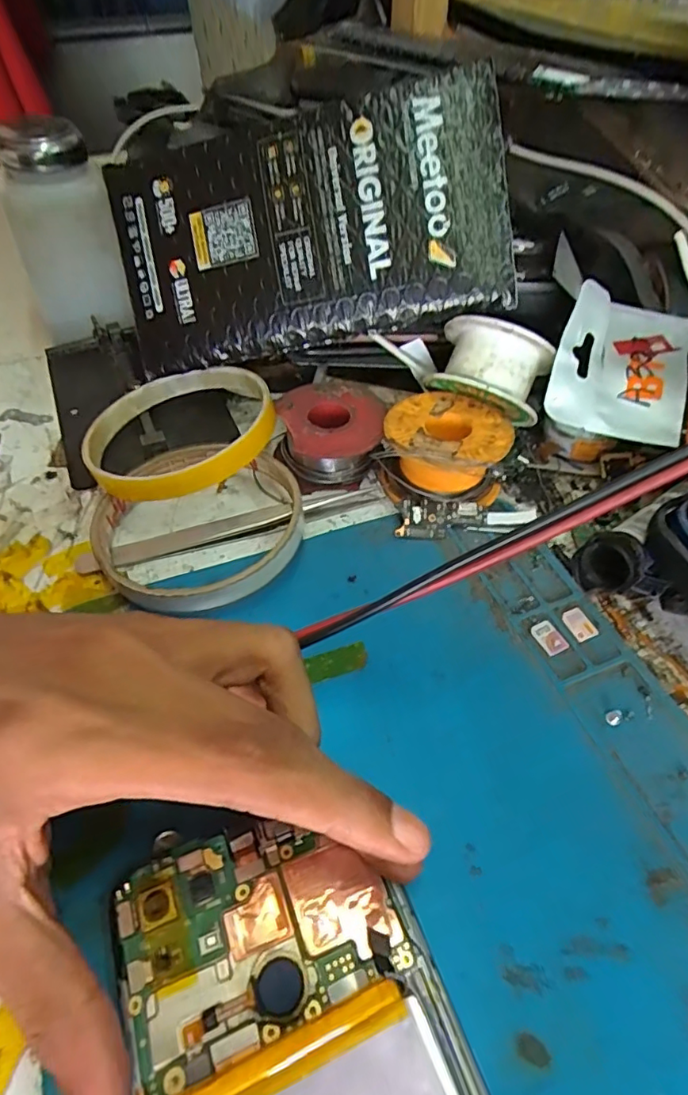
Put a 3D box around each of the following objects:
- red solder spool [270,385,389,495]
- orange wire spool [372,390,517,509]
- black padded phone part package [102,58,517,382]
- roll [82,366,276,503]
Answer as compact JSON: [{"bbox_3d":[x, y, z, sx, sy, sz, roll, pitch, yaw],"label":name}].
[{"bbox_3d":[-0.007,-0.051,0.252,0.046,0.027,0.048,0,51,0],"label":"red solder spool"},{"bbox_3d":[0.043,-0.039,0.239,0.051,0.029,0.052,0,51,0],"label":"orange wire spool"},{"bbox_3d":[-0.017,-0.135,0.238,0.169,0.090,0.011,-8,14,9],"label":"black padded phone part package"},{"bbox_3d":[-0.071,-0.051,0.239,0.080,0.012,0.083,-7,47,8],"label":"roll"}]

